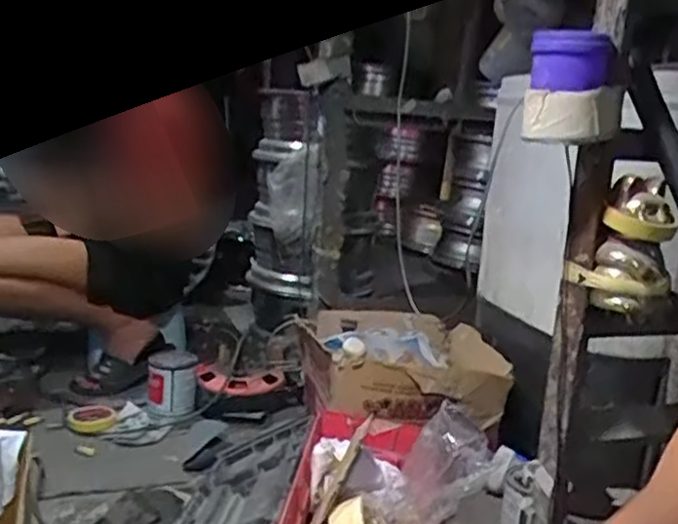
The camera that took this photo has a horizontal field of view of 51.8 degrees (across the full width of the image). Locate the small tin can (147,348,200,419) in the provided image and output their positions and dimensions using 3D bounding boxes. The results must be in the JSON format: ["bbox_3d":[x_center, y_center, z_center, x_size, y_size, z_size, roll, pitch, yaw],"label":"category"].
[{"bbox_3d":[-0.374,0.285,1.564,0.104,0.138,0.096,3,12,-10],"label":"small tin can"}]

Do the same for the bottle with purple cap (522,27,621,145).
[{"bbox_3d":[0.246,-0.183,0.730,0.090,0.115,0.078,10,13,22],"label":"bottle with purple cap"}]

